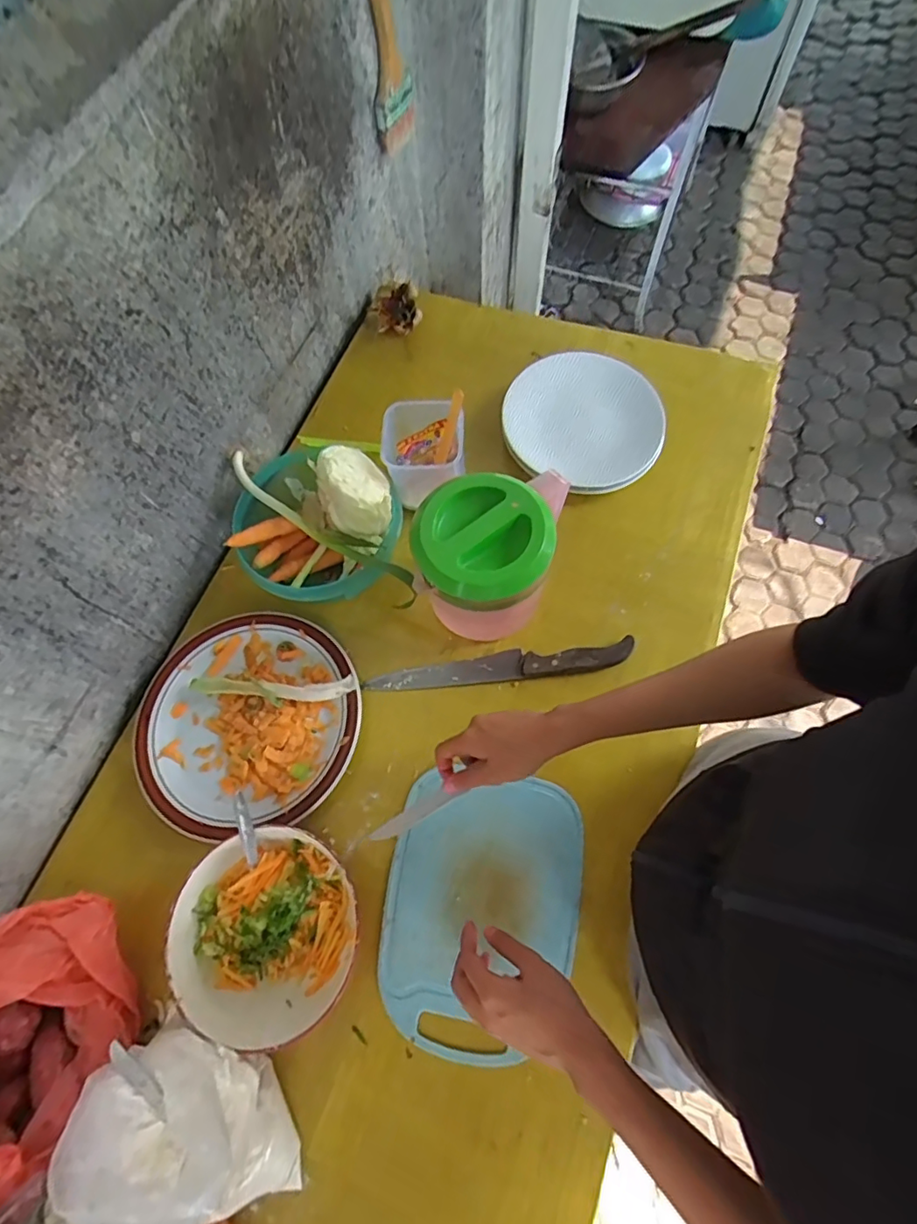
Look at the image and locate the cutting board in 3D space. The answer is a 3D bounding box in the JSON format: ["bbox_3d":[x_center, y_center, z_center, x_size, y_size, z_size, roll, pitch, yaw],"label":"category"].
[{"bbox_3d":[0.022,0.284,0.533,0.180,0.014,0.237,8,70,5],"label":"cutting board"}]

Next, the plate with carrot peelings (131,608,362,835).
[{"bbox_3d":[-0.230,0.108,0.591,0.238,0.028,0.228,-10,69,-2],"label":"plate with carrot peelings"}]

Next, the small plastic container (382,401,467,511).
[{"bbox_3d":[-0.039,-0.178,0.682,0.096,0.130,0.093,-2,70,1],"label":"small plastic container"}]

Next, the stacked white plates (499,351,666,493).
[{"bbox_3d":[0.163,-0.249,0.707,0.196,0.026,0.199,-1,69,2],"label":"stacked white plates"}]

